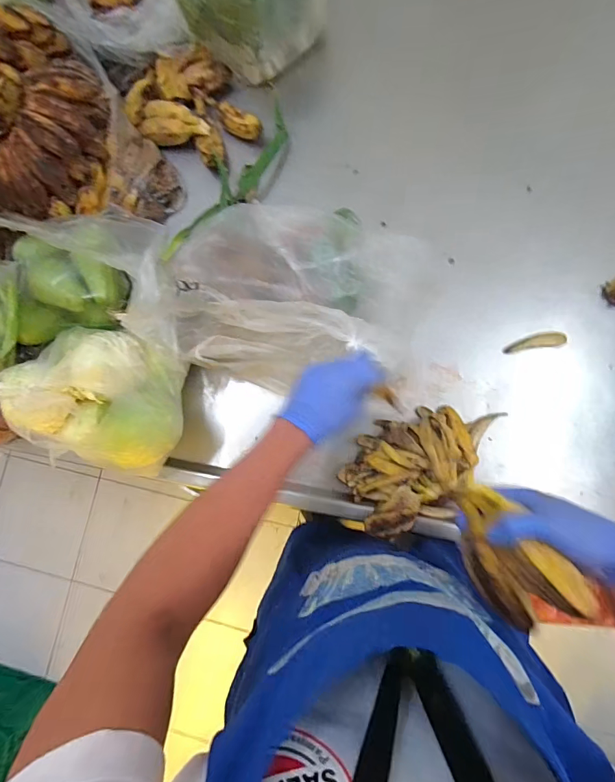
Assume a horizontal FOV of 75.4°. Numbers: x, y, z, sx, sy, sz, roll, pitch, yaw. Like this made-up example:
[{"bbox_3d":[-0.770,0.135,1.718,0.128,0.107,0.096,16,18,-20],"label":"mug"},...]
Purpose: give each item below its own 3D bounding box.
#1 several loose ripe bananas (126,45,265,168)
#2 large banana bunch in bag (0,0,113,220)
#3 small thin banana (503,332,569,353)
[{"bbox_3d":[-0.217,-0.521,0.745,0.195,0.054,0.226,-34,82,0],"label":"several loose ripe bananas"},{"bbox_3d":[-0.444,-0.418,0.618,0.264,0.137,0.260,-37,82,0],"label":"large banana bunch in bag"},{"bbox_3d":[0.388,-0.084,0.679,0.096,0.029,0.025,-8,83,4],"label":"small thin banana"}]

